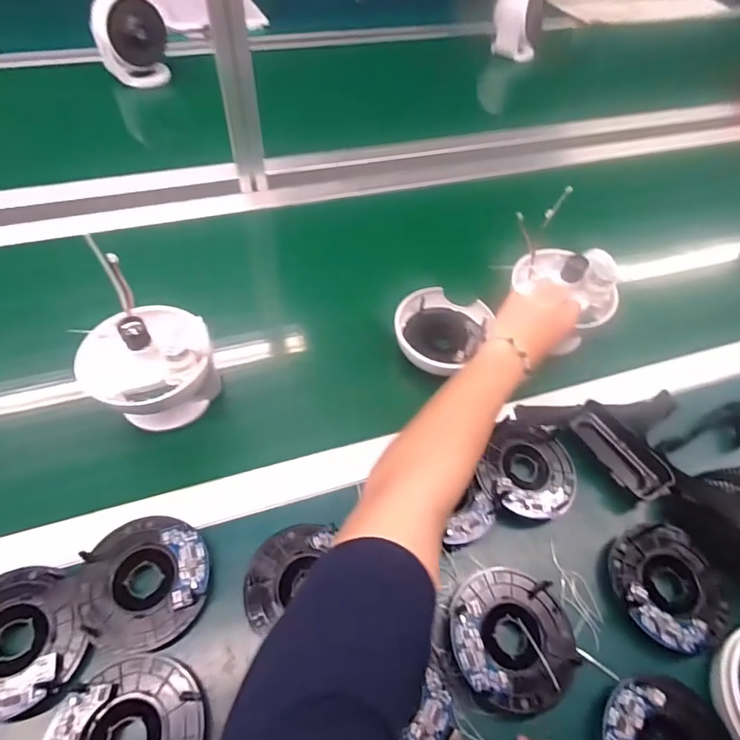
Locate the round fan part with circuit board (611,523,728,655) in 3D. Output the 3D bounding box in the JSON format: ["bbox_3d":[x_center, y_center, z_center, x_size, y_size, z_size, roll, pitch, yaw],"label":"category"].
[{"bbox_3d":[0.267,0.192,0.427,0.094,0.026,0.100,2,57,-4],"label":"round fan part with circuit board"}]

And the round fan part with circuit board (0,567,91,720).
[{"bbox_3d":[-0.275,0.205,0.363,0.093,0.009,0.102,-26,63,-20],"label":"round fan part with circuit board"}]

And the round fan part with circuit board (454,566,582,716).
[{"bbox_3d":[0.117,0.220,0.394,0.099,0.025,0.100,2,57,-4],"label":"round fan part with circuit board"}]

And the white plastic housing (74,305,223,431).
[{"bbox_3d":[-0.222,-0.006,0.475,0.116,0.106,0.110,2,57,-4],"label":"white plastic housing"}]

